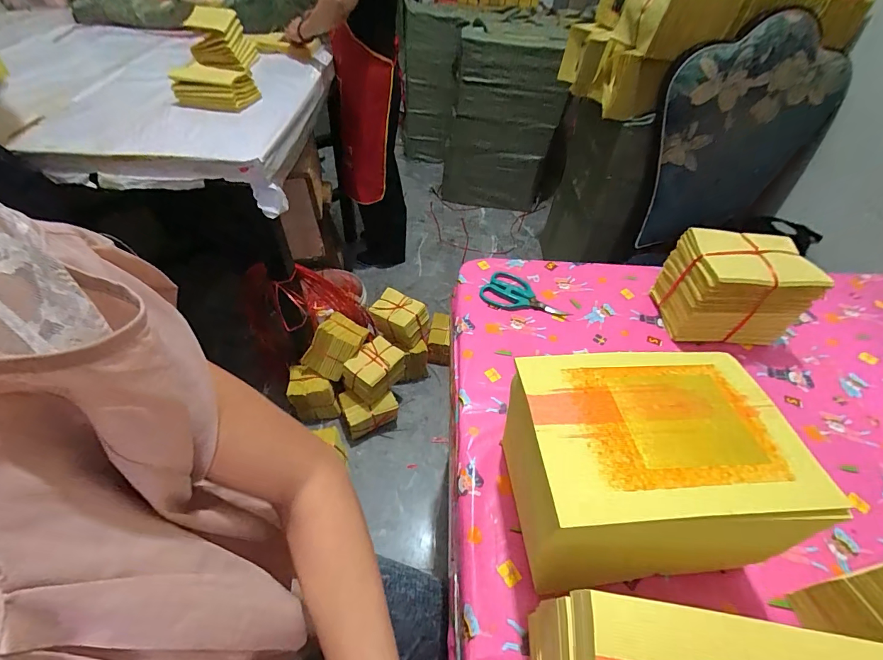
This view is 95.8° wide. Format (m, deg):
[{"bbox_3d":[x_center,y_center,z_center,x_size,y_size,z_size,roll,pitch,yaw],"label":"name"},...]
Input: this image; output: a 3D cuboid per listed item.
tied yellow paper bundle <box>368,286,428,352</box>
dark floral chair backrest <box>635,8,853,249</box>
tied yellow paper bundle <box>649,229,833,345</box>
[{"bbox_3d":[-0.144,-0.034,1.392,0.179,0.127,0.133,23,51,17],"label":"tied yellow paper bundle"},{"bbox_3d":[0.811,-0.513,1.112,0.437,0.594,0.072,-9,49,3],"label":"dark floral chair backrest"},{"bbox_3d":[0.450,-0.063,0.618,0.164,0.140,0.112,3,48,0],"label":"tied yellow paper bundle"}]

